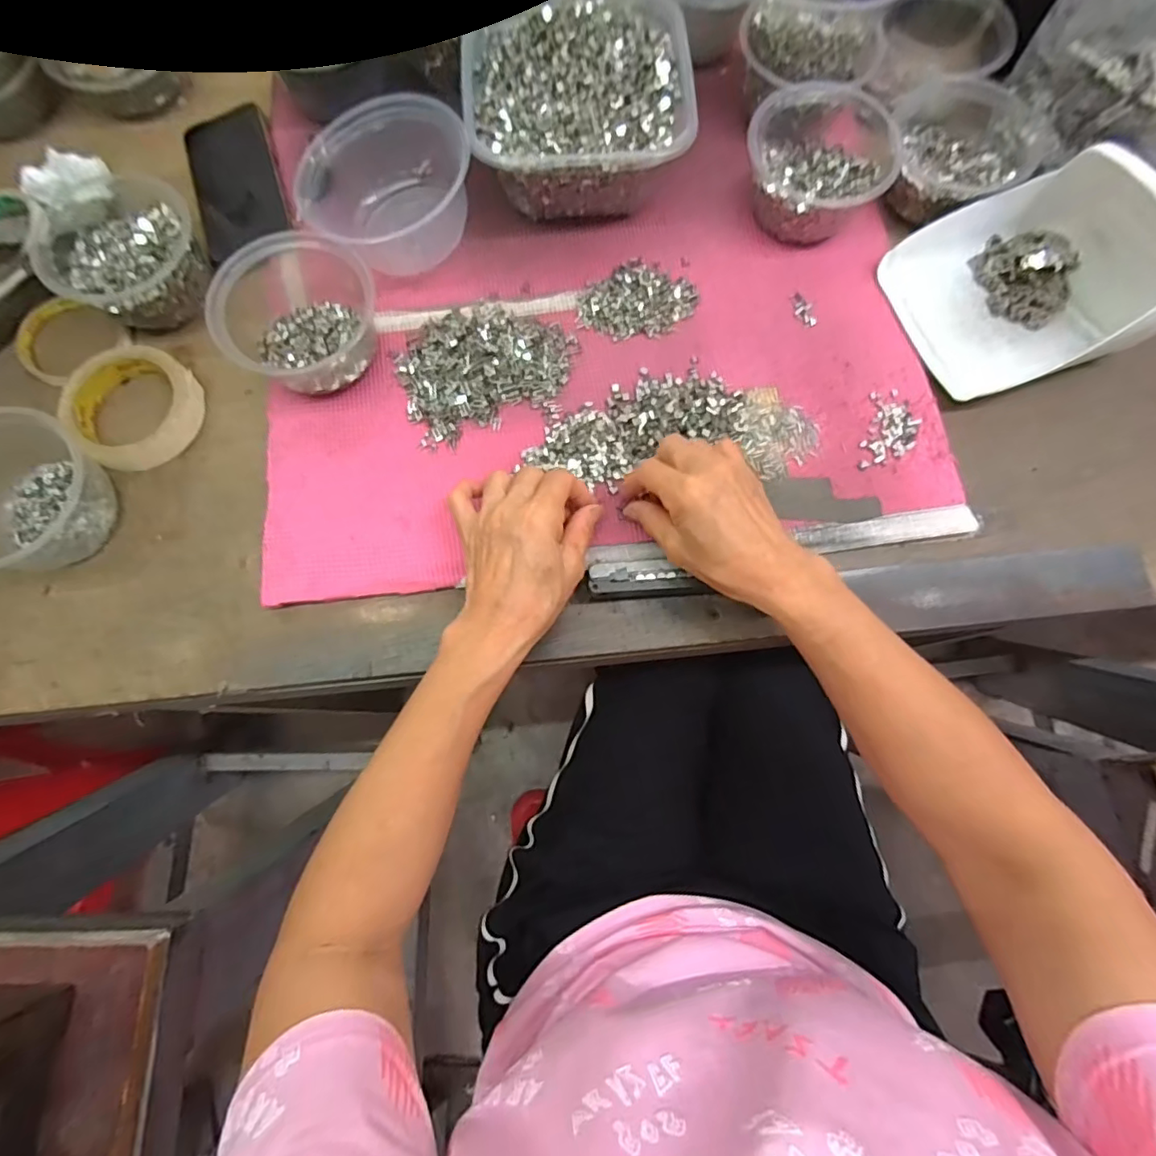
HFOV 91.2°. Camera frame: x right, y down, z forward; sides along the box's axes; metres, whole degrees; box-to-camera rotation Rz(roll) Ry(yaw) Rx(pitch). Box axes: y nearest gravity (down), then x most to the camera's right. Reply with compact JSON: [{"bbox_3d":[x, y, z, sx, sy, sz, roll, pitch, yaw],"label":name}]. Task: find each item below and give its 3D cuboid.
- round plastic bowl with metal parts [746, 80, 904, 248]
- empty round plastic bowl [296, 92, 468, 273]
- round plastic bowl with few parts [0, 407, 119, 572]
[{"bbox_3d":[0.194,-0.340,0.463,0.114,0.052,0.120,0,77,0],"label":"round plastic bowl with metal parts"},{"bbox_3d":[-0.154,-0.314,0.452,0.127,0.066,0.123,0,77,0],"label":"empty round plastic bowl"},{"bbox_3d":[-0.393,-0.058,0.401,0.094,0.065,0.114,-10,78,-2],"label":"round plastic bowl with few parts"}]

